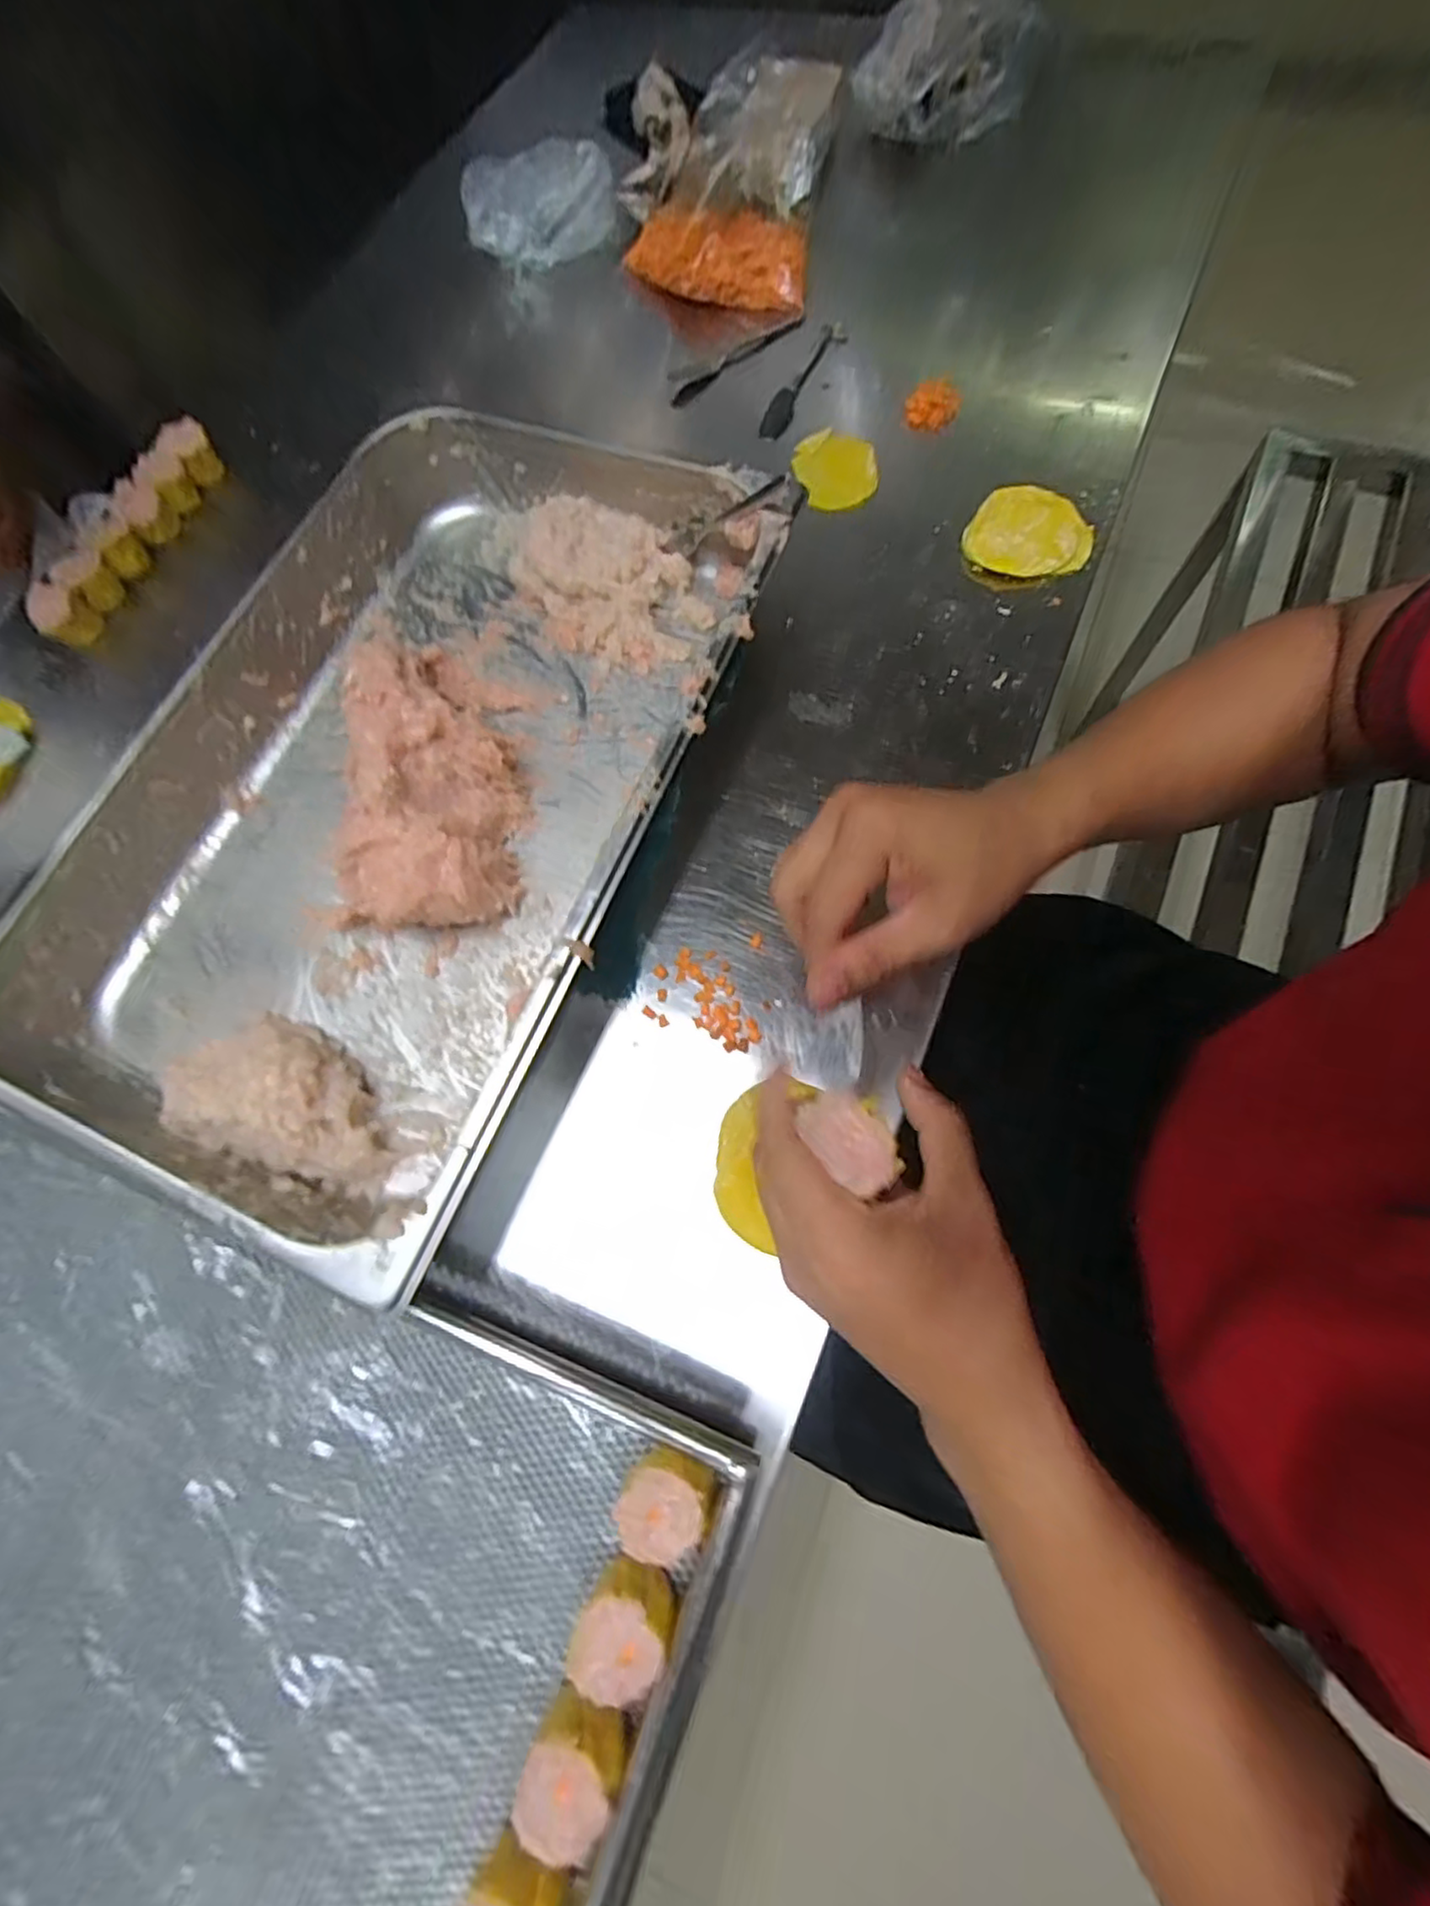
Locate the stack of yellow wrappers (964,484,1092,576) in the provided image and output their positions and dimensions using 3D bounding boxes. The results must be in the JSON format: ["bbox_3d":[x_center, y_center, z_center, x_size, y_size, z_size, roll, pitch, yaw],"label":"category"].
[{"bbox_3d":[0.228,-0.304,0.486,0.087,0.014,0.073,13,73,9],"label":"stack of yellow wrappers"}]

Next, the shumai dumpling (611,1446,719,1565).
[{"bbox_3d":[-0.020,0.237,0.293,0.038,0.033,0.040,-2,71,5],"label":"shumai dumpling"}]

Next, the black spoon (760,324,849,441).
[{"bbox_3d":[0.074,-0.479,0.557,0.019,0.022,0.131,25,75,13],"label":"black spoon"}]

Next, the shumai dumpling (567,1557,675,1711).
[{"bbox_3d":[-0.037,0.279,0.282,0.036,0.033,0.042,24,75,12],"label":"shumai dumpling"}]

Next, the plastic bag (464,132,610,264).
[{"bbox_3d":[-0.159,-0.672,0.613,0.134,0.065,0.058,0,71,5],"label":"plastic bag"}]

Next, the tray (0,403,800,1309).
[{"bbox_3d":[-0.185,-0.111,0.422,0.316,0.072,0.511,22,74,10],"label":"tray"}]

